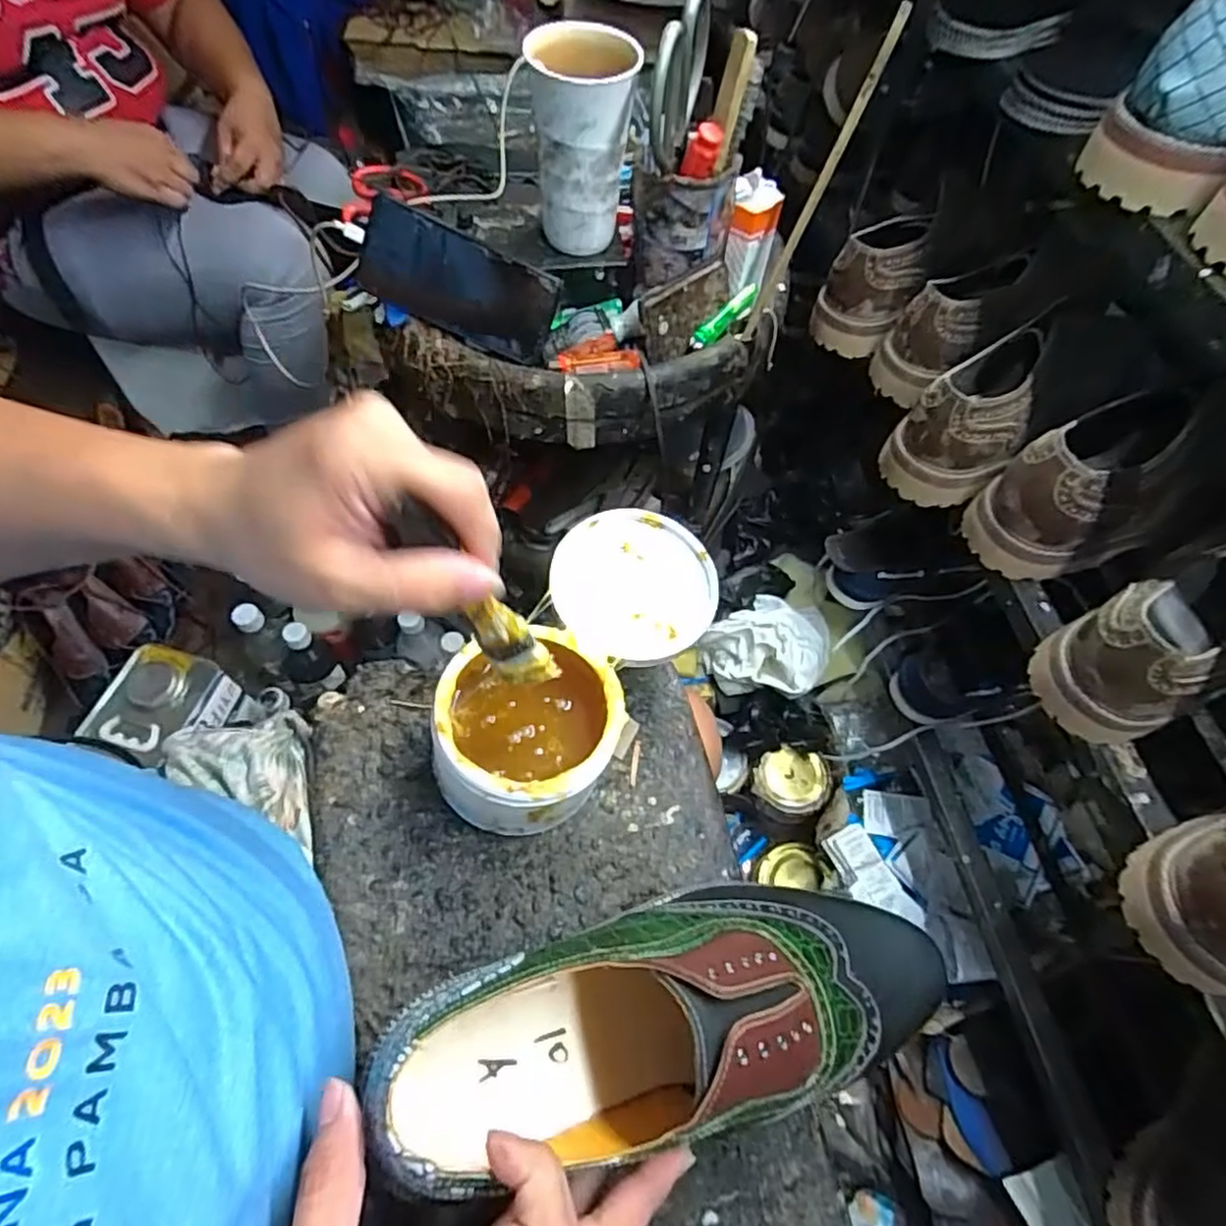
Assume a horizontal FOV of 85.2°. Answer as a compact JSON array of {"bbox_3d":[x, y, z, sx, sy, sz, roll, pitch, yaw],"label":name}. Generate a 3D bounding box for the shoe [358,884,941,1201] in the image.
[{"bbox_3d":[0.046,0.179,0.310,0.271,0.087,0.085,-5,59,-16],"label":"shoe"}]

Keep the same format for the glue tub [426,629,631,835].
[{"bbox_3d":[-0.048,0.071,0.401,0.101,0.073,0.107,1,59,-2],"label":"glue tub"}]

